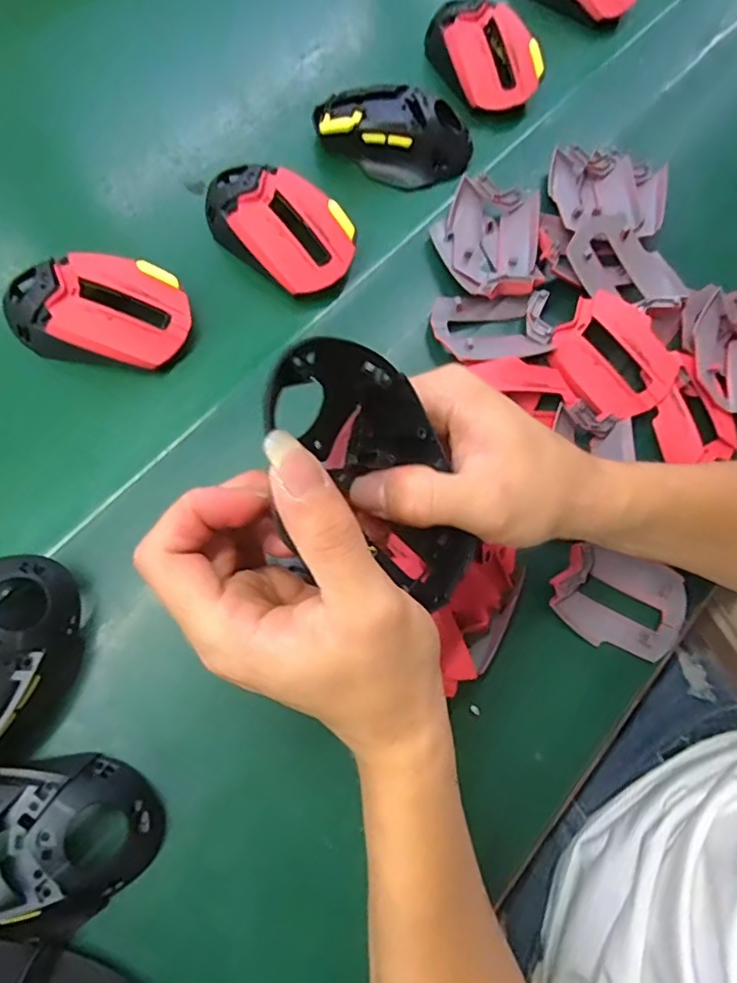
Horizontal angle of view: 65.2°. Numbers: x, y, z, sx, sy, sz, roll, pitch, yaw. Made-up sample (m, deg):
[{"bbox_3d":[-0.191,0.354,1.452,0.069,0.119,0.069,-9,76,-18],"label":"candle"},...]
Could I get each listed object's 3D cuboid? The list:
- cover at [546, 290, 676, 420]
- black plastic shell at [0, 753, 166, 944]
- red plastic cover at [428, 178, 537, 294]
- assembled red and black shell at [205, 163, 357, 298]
[{"bbox_3d":[0.160,-0.089,0.372,0.060,0.019,0.078,-41,74,-12],"label":"cover"},{"bbox_3d":[-0.159,0.167,0.270,0.111,0.040,0.074,-9,70,-2],"label":"black plastic shell"},{"bbox_3d":[0.081,-0.176,0.400,0.070,0.017,0.088,7,71,4],"label":"red plastic cover"},{"bbox_3d":[-0.064,-0.182,0.393,0.114,0.044,0.060,38,75,13],"label":"assembled red and black shell"}]

